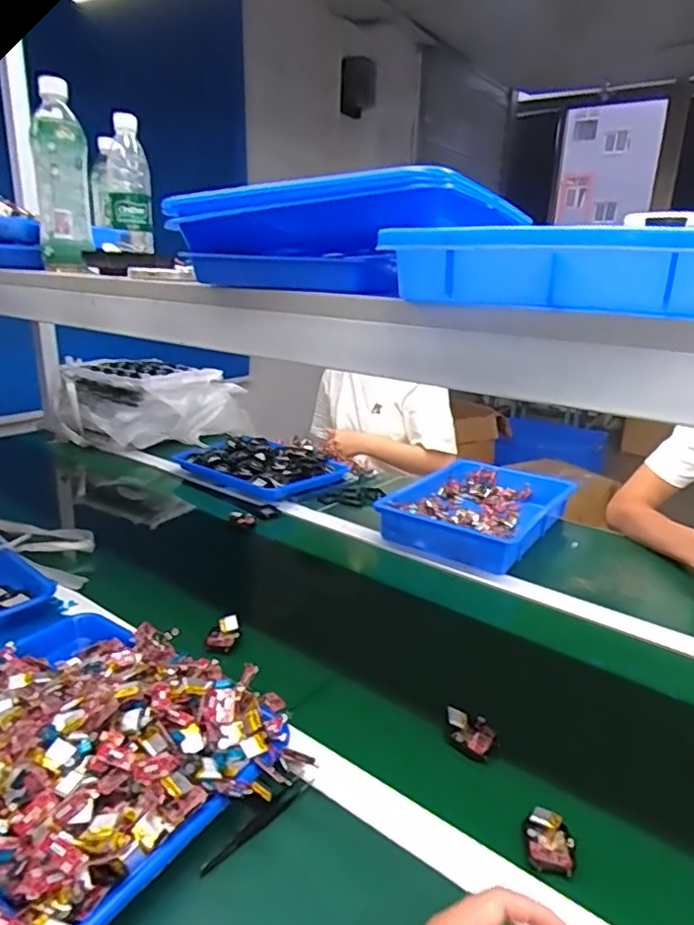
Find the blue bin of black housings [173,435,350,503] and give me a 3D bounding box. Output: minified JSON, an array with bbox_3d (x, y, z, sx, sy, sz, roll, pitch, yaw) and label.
[{"bbox_3d":[-0.173,0.000,1.232,0.301,0.043,0.234,17,24,38],"label":"blue bin of black housings"}]

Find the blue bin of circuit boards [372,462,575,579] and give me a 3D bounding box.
[{"bbox_3d":[0.250,0.082,1.095,0.238,0.064,0.360,14,22,33],"label":"blue bin of circuit boards"}]

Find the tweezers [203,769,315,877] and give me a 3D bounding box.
[{"bbox_3d":[-0.071,0.297,0.491,0.015,0.013,0.113,16,23,37],"label":"tweezers"}]

